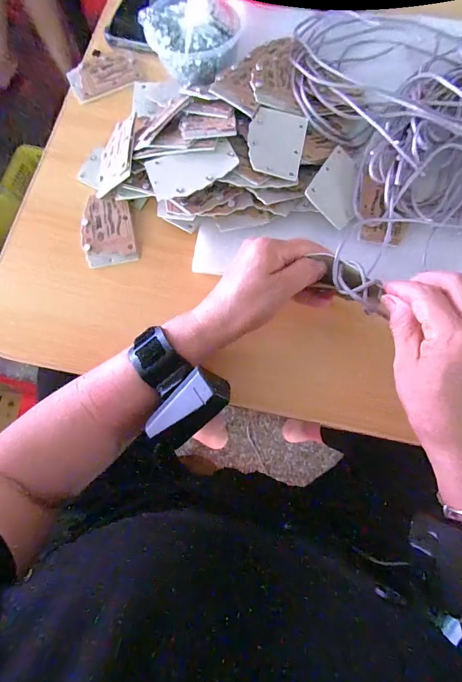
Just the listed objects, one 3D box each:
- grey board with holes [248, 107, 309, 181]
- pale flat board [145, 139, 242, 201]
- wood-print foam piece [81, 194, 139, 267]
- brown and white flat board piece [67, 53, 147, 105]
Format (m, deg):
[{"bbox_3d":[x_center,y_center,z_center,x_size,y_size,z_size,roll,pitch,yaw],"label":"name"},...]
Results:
[{"bbox_3d":[0.045,-0.197,0.350,0.055,0.004,0.083,13,69,-2],"label":"grey board with holes"},{"bbox_3d":[-0.035,-0.163,0.337,0.084,0.006,0.047,-18,75,-1],"label":"pale flat board"},{"bbox_3d":[-0.130,-0.117,0.373,0.053,0.007,0.079,-13,76,-2],"label":"wood-print foam piece"},{"bbox_3d":[-0.156,-0.325,0.432,0.081,0.004,0.068,-25,74,-7],"label":"brown and white flat board piece"}]

